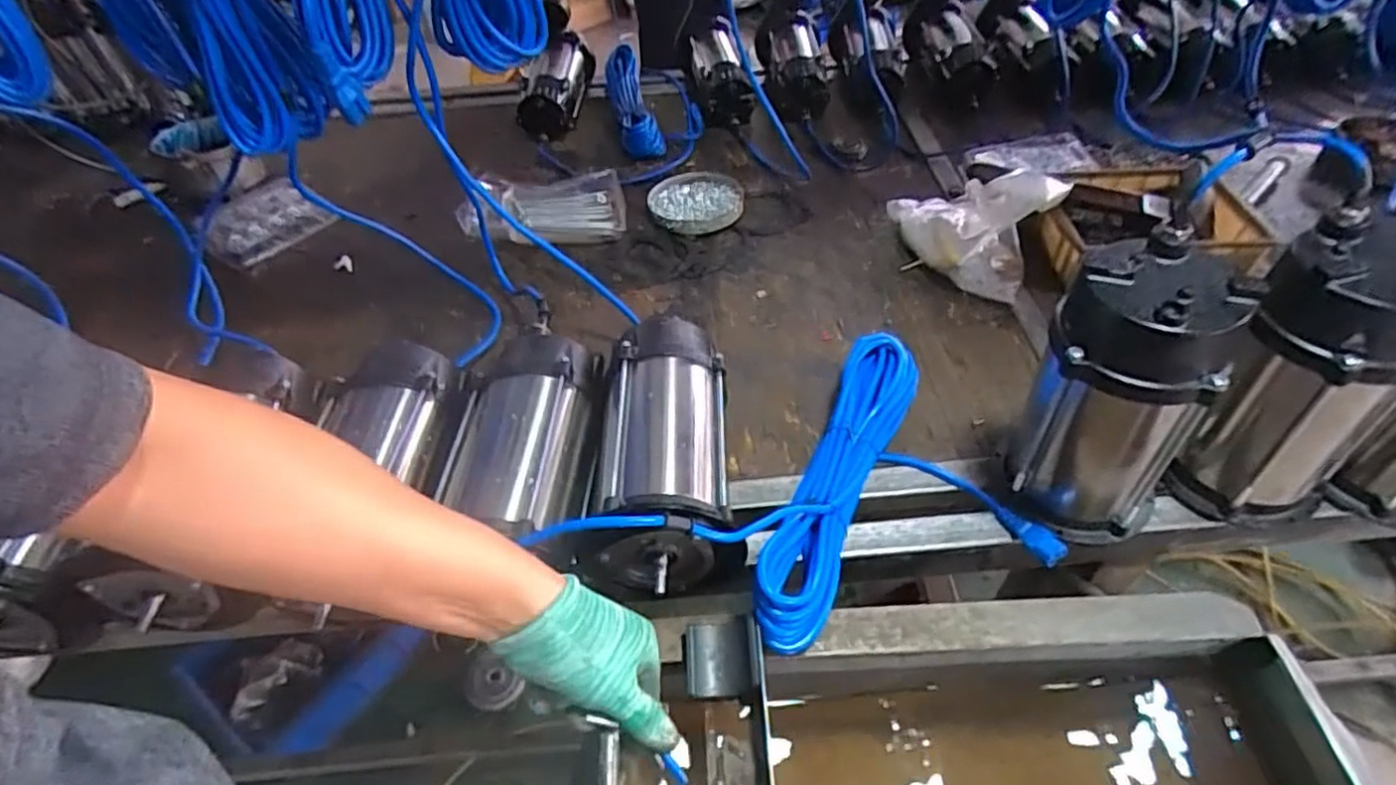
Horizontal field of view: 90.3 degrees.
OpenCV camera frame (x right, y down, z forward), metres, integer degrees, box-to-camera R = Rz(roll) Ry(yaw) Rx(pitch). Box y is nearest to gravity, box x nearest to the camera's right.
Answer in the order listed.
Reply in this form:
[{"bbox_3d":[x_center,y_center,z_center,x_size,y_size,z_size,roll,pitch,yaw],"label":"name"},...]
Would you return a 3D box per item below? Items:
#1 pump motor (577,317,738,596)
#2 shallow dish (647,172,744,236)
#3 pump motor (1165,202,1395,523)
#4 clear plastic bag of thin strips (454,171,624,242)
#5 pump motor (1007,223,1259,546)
[{"bbox_3d":[-0.034,0.058,0.668,0.129,0.126,0.256,-3,48,2],"label":"pump motor"},{"bbox_3d":[0.000,-0.286,1.042,0.127,0.031,0.141,34,58,29],"label":"shallow dish"},{"bbox_3d":[0.506,-0.005,0.586,0.109,0.260,0.122,-25,51,-17],"label":"pump motor"},{"bbox_3d":[-0.237,-0.273,1.042,0.250,0.035,0.146,-2,48,2],"label":"clear plastic bag of thin strips"},{"bbox_3d":[0.350,0.014,0.587,0.128,0.266,0.108,2,48,6],"label":"pump motor"}]

